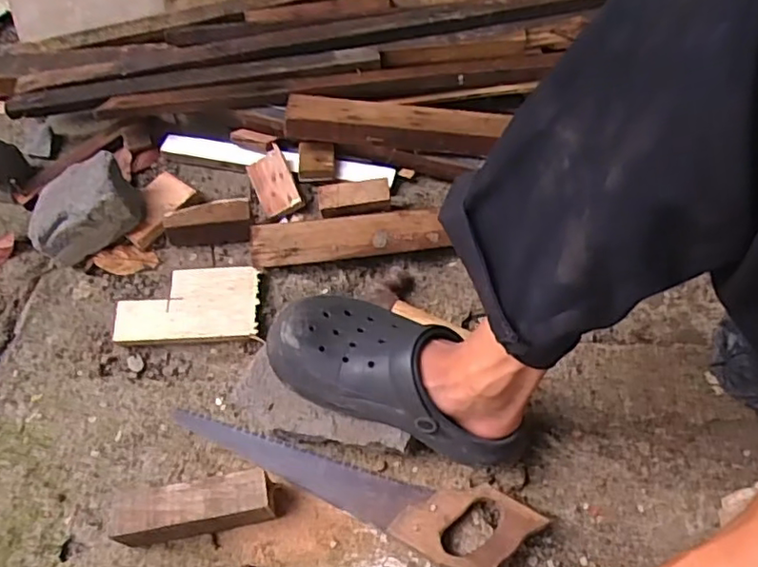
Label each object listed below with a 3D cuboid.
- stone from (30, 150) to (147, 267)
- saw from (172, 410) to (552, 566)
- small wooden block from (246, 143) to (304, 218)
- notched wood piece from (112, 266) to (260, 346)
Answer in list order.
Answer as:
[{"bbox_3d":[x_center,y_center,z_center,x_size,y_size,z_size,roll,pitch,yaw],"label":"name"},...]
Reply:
[{"bbox_3d":[-0.403,-0.099,0.829,0.159,0.083,0.105,-30,55,6],"label":"stone"},{"bbox_3d":[-0.037,0.214,0.671,0.405,0.018,0.085,17,61,13],"label":"saw"},{"bbox_3d":[-0.150,-0.143,0.877,0.058,0.014,0.096,-26,82,7],"label":"small wooden block"},{"bbox_3d":[-0.243,0.028,0.788,0.173,0.024,0.095,-4,58,0],"label":"notched wood piece"}]

